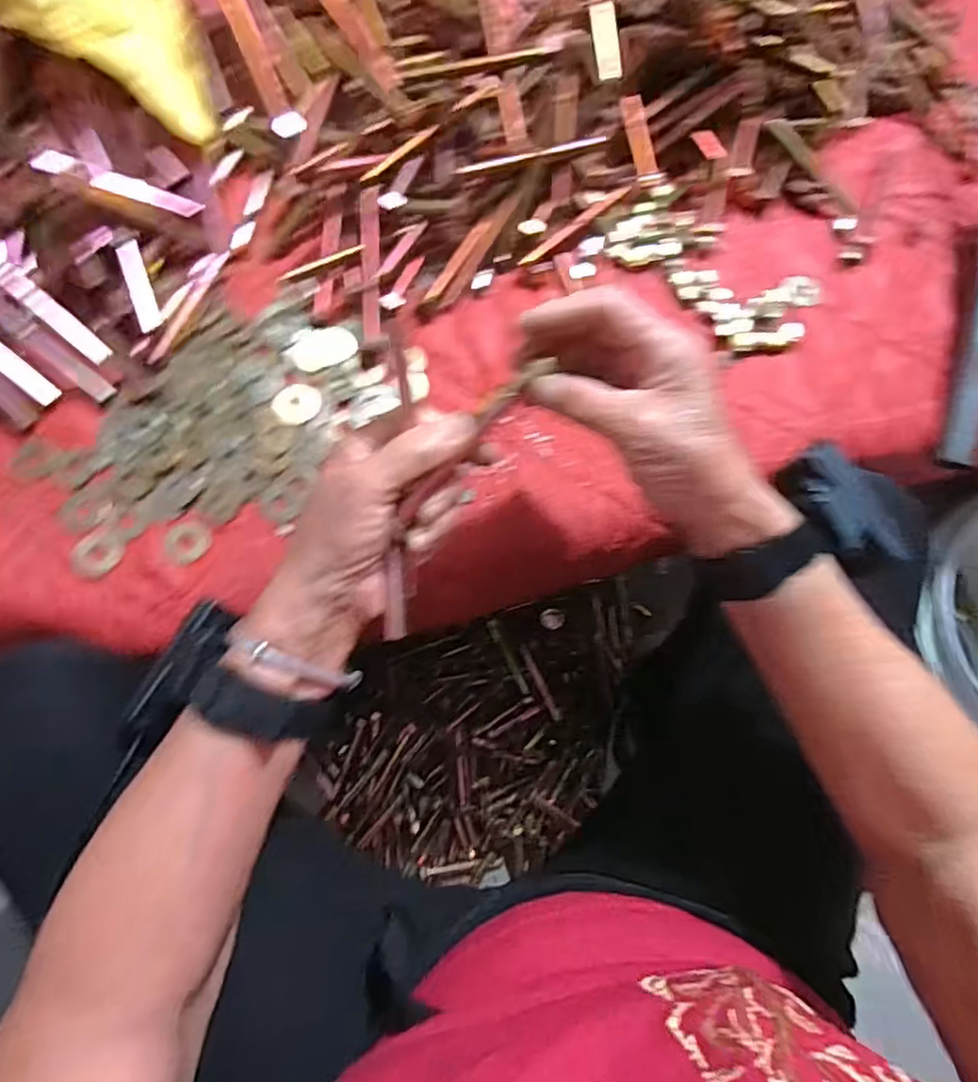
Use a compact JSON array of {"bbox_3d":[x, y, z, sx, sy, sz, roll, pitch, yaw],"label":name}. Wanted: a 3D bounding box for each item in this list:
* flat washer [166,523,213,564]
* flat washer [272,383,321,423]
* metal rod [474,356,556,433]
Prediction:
[{"bbox_3d":[-0.185,0.002,0.379,0.024,0.004,0.025,1,78,-7],"label":"flat washer"},{"bbox_3d":[-0.125,-0.089,0.401,0.028,0.004,0.027,24,76,-2],"label":"flat washer"},{"bbox_3d":[0.013,-0.074,0.299,0.049,0.006,0.009,-38,89,-5],"label":"metal rod"}]

